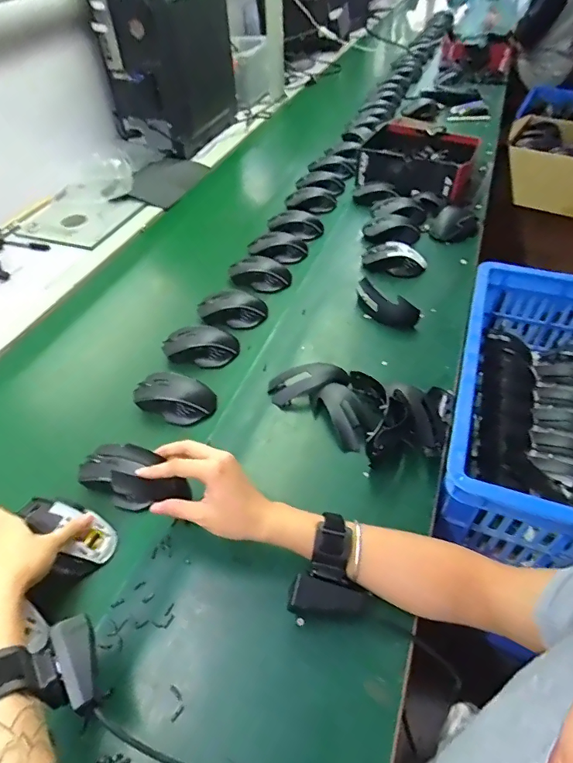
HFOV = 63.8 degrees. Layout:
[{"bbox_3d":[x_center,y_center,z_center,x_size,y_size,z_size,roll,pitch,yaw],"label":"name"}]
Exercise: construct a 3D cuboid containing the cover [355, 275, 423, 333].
[{"bbox_3d":[0.166,-0.126,0.787,0.119,0.055,0.040,30,55,25],"label":"cover"}]

